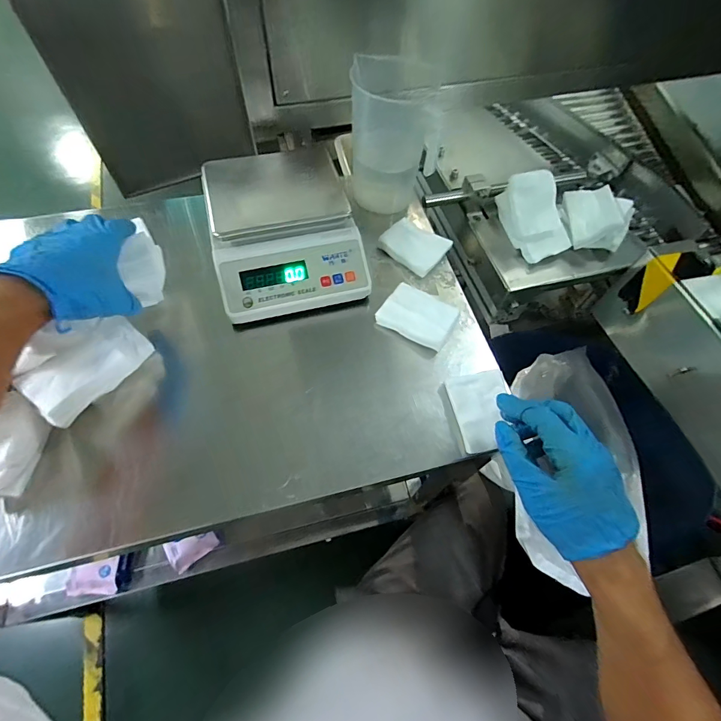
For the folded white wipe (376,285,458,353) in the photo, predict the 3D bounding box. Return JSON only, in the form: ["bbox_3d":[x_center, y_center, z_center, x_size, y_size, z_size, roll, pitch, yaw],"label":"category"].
[{"bbox_3d":[0.076,-0.057,0.524,0.093,0.017,0.071,28,64,14],"label":"folded white wipe"}]

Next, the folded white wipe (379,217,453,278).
[{"bbox_3d":[0.077,-0.166,0.572,0.087,0.022,0.067,33,65,16],"label":"folded white wipe"}]

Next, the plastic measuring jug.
[{"bbox_3d":[0.048,-0.334,0.578,0.119,0.174,0.130,5,61,1],"label":"plastic measuring jug"}]

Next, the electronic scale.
[{"bbox_3d":[-0.103,-0.172,0.536,0.182,0.096,0.220,-13,62,-9],"label":"electronic scale"}]

